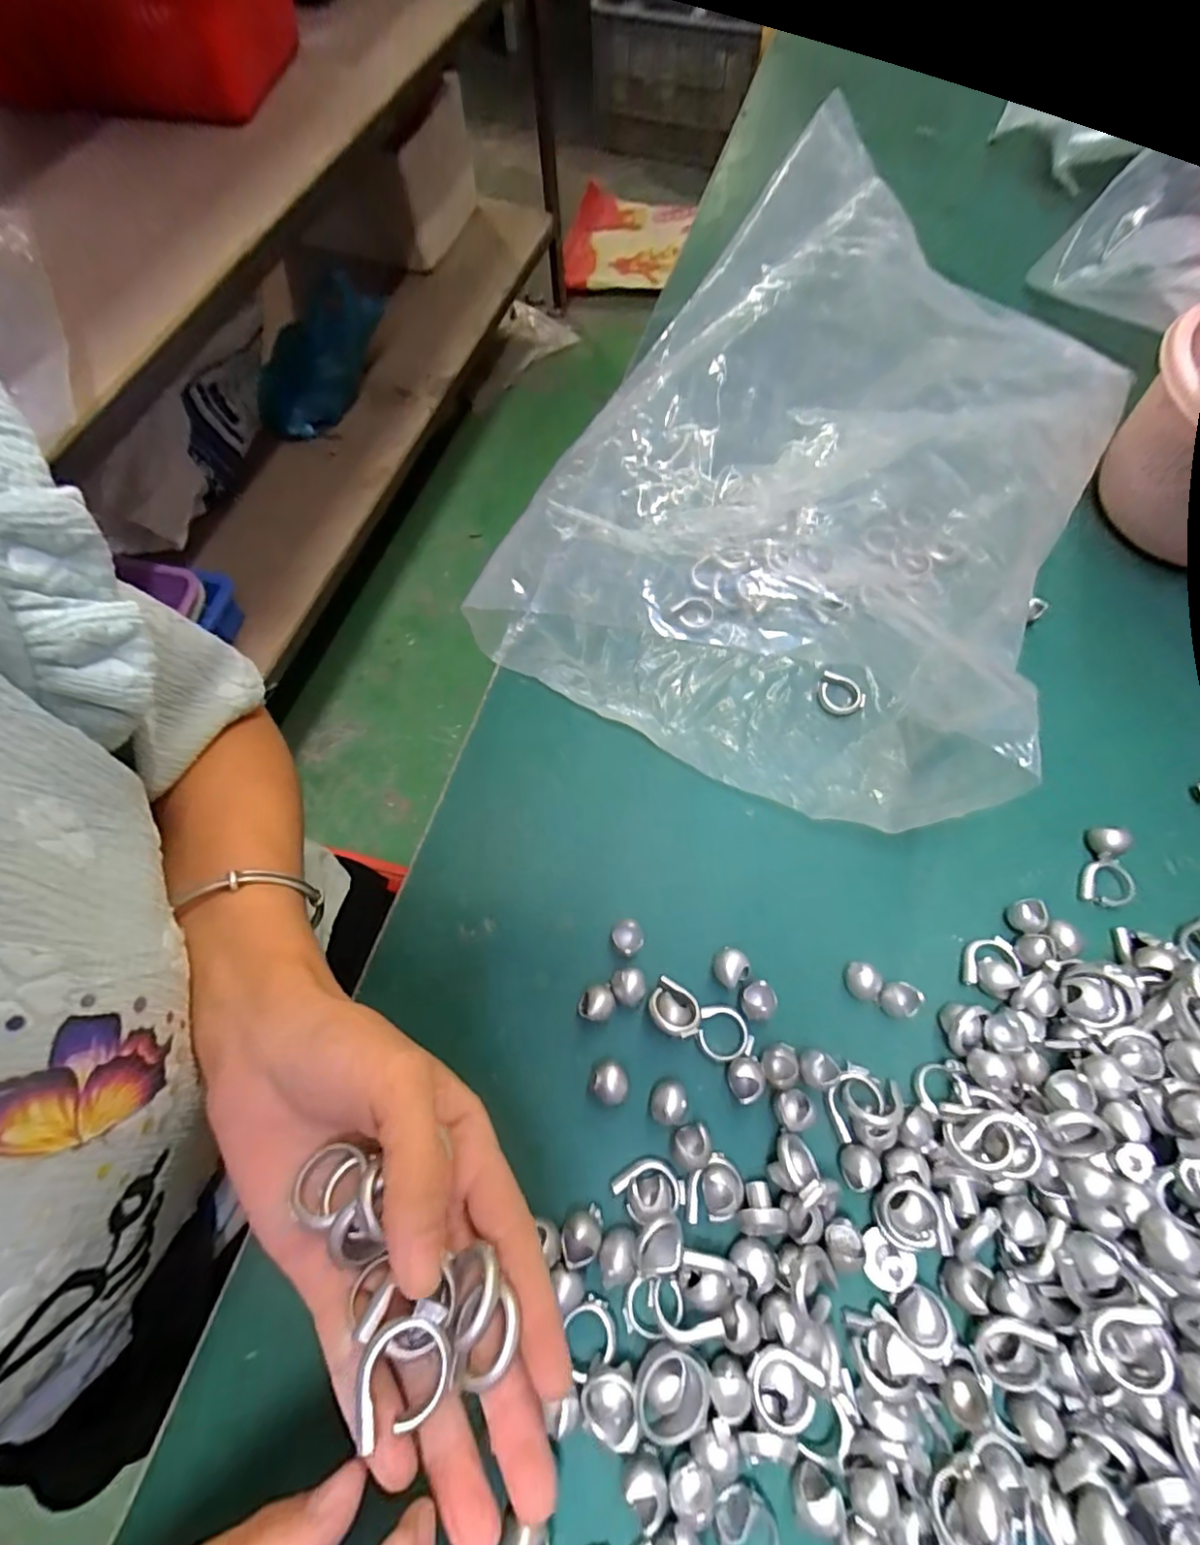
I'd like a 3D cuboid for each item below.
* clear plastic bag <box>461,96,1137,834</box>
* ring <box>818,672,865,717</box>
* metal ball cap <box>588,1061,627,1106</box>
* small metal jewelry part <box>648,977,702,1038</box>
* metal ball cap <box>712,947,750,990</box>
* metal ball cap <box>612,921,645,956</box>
[{"bbox_3d":[0.136,-0.174,0.315,0.248,0.094,0.378,30,73,12],"label":"clear plastic bag"},{"bbox_3d":[0.135,-0.043,0.316,0.025,0.004,0.025,0,70,-1],"label":"ring"},{"bbox_3d":[0.004,0.134,0.246,0.016,0.012,0.016,0,70,-1],"label":"metal ball cap"},{"bbox_3d":[0.033,0.106,0.253,0.022,0.014,0.021,28,72,8],"label":"small metal jewelry part"},{"bbox_3d":[0.060,0.089,0.261,0.015,0.010,0.016,0,70,-1],"label":"metal ball cap"},{"bbox_3d":[0.013,0.076,0.264,0.015,0.010,0.014,0,70,-1],"label":"metal ball cap"}]

